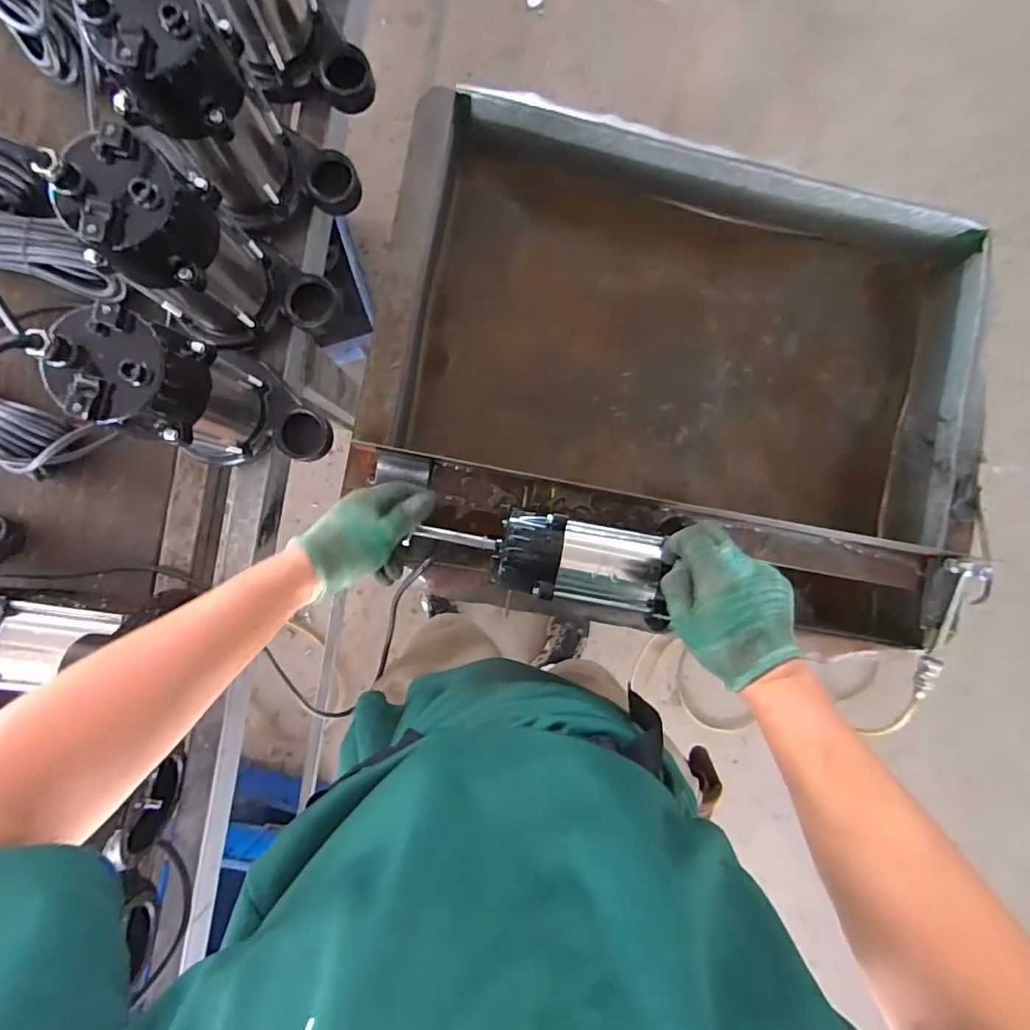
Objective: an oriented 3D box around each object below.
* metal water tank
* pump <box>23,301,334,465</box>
[{"bbox_3d":[0.217,-0.175,0.751,0.768,0.271,0.592,9,89,-5],"label":"metal water tank"},{"bbox_3d":[-0.273,-0.096,0.470,0.146,0.209,0.114,32,87,-4],"label":"pump"}]

